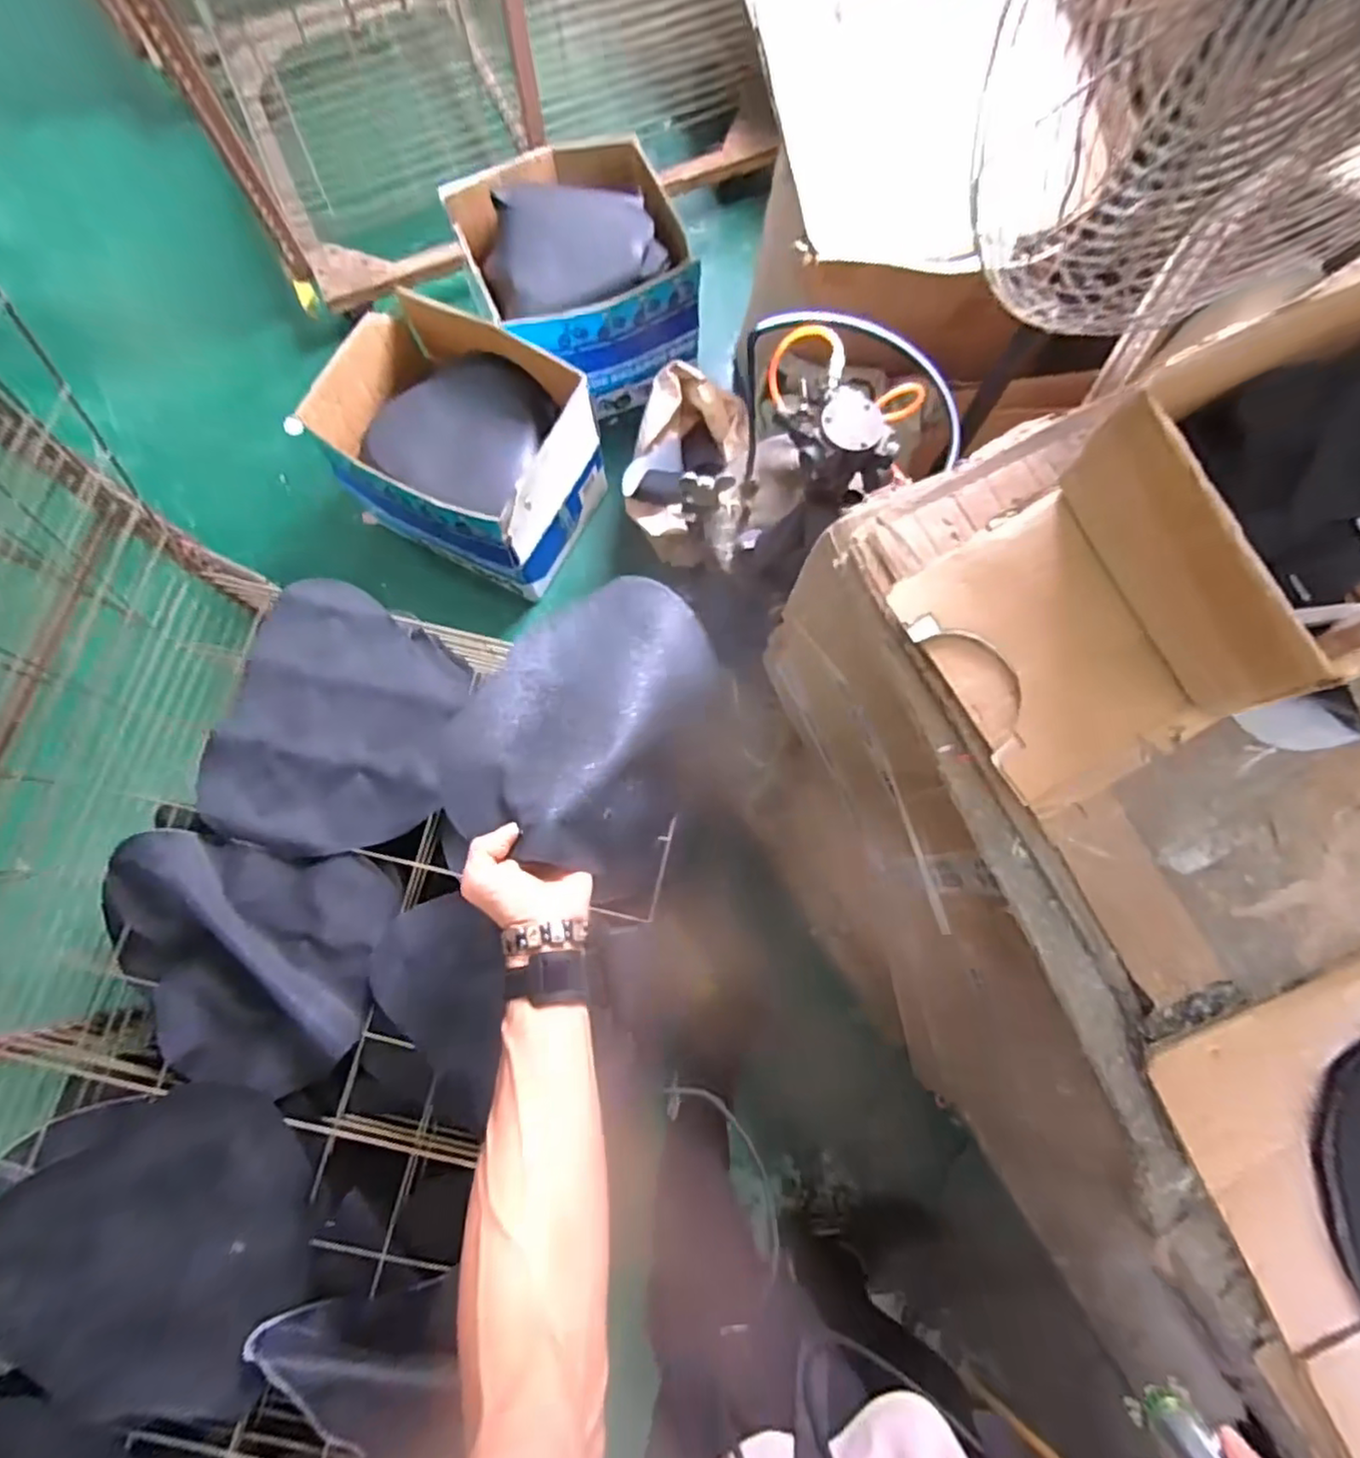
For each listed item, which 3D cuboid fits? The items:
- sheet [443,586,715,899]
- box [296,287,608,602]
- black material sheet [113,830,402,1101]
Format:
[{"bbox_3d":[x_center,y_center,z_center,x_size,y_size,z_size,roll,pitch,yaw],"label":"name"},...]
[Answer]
[{"bbox_3d":[-0.082,-0.016,0.647,0.236,0.091,0.339,12,48,17],"label":"sheet"},{"bbox_3d":[-0.450,-0.569,1.351,0.511,0.304,0.407,23,78,3],"label":"box"},{"bbox_3d":[-0.516,0.266,0.762,0.339,0.045,0.265,11,78,1],"label":"black material sheet"}]

